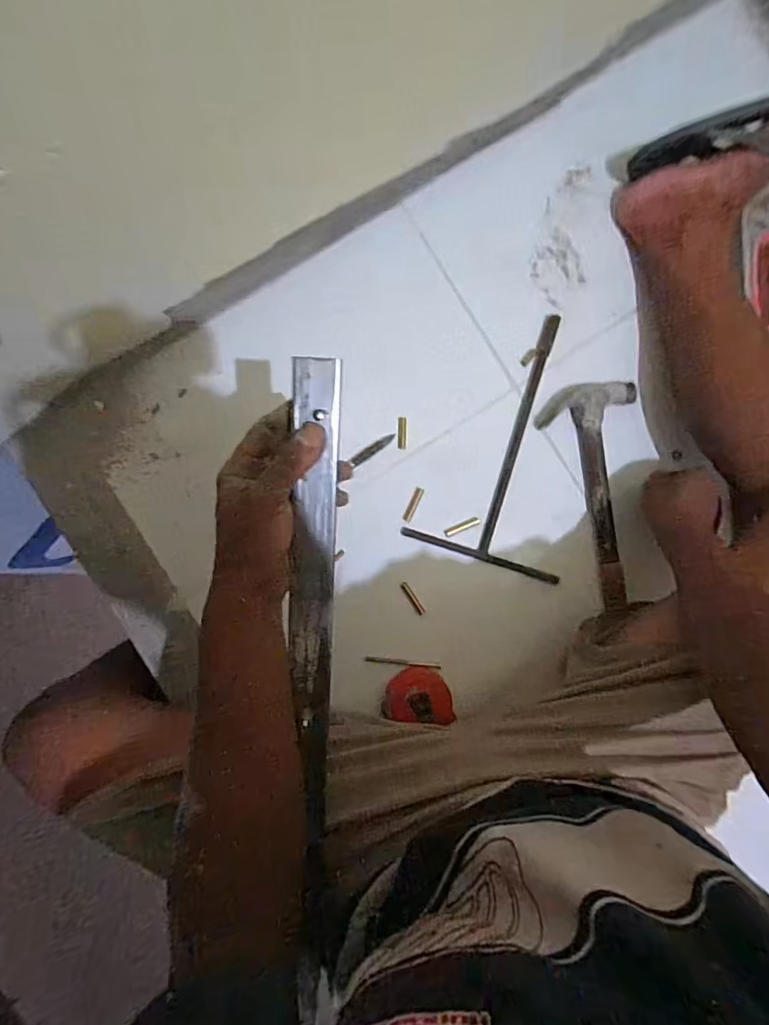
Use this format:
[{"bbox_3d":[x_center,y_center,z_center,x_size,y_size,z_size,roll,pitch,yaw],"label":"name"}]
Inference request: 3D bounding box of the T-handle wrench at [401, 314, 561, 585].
[{"bbox_3d":[0.160,-0.088,0.605,0.184,0.011,0.303,19,86,-4],"label":"T-handle wrench"}]

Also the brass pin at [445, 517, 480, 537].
[{"bbox_3d":[0.092,0.017,0.601,0.043,0.004,0.010,-23,89,-6],"label":"brass pin"}]

